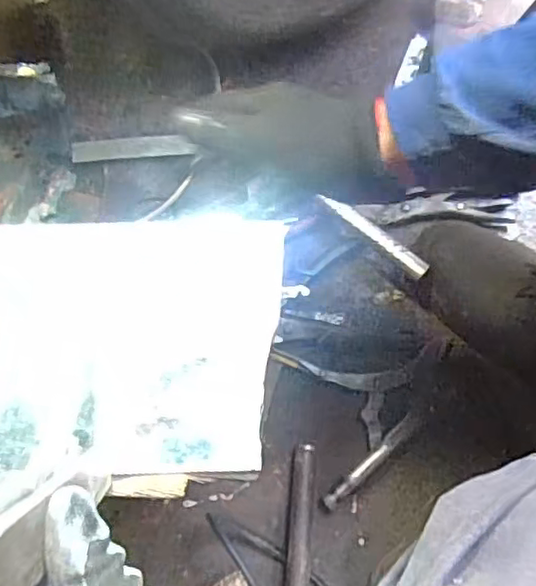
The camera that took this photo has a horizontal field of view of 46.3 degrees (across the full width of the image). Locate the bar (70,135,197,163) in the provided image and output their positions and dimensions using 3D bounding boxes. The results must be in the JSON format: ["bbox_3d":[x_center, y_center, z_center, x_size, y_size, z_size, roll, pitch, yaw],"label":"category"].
[{"bbox_3d":[-0.148,-0.159,0.686,0.126,0.009,0.022,-7,97,-14],"label":"bar"}]

